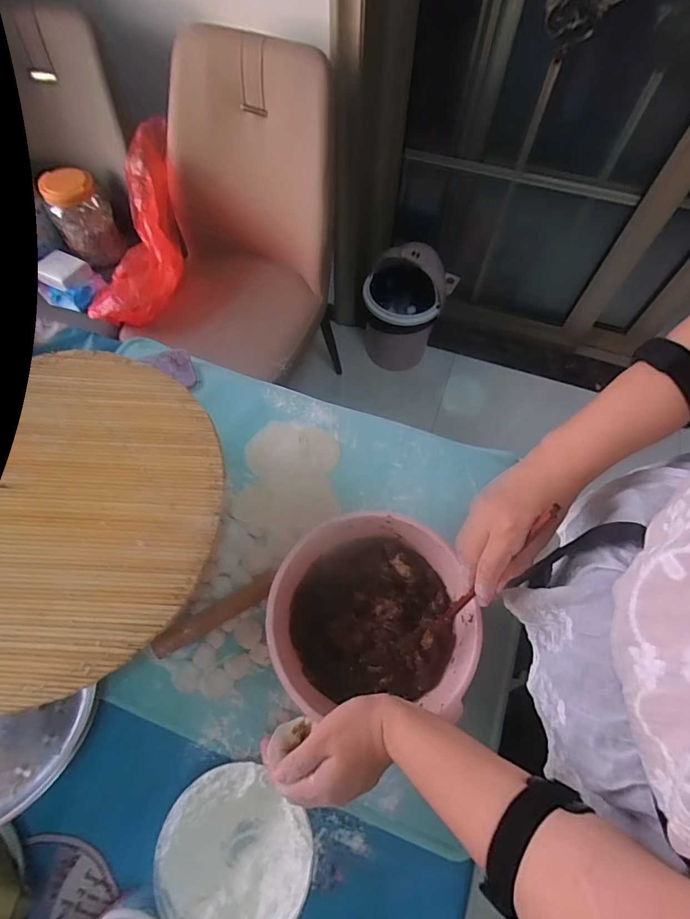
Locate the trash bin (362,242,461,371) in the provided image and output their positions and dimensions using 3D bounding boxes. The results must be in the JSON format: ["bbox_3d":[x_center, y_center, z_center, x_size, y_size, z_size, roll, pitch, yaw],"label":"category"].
[{"bbox_3d":[0.213,-0.521,1.526,0.285,0.446,0.261,2,64,1],"label":"trash bin"}]

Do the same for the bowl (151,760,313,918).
[{"bbox_3d":[-0.104,0.375,0.419,0.136,0.045,0.129,0,64,0],"label":"bowl"}]

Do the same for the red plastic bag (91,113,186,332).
[{"bbox_3d":[-0.515,-0.595,1.127,0.197,0.123,0.516,5,87,2],"label":"red plastic bag"}]

